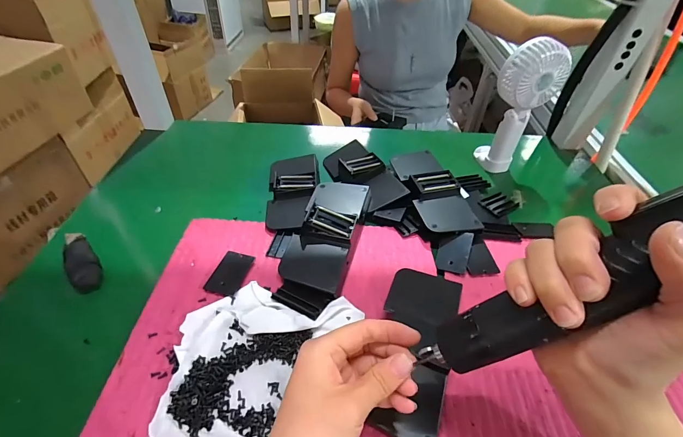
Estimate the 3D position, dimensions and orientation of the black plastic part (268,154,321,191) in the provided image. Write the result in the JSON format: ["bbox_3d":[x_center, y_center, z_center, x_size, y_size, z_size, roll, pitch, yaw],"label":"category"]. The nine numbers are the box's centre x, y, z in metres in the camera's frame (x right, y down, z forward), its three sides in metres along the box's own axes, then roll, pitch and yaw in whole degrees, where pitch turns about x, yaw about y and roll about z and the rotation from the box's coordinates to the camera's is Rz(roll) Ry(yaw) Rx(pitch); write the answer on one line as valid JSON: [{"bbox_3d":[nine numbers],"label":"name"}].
[{"bbox_3d":[-0.070,-0.066,0.506,0.072,0.017,0.095,0,39,-6],"label":"black plastic part"}]

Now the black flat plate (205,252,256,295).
[{"bbox_3d":[-0.125,0.061,0.383,0.035,0.005,0.055,19,46,0],"label":"black flat plate"}]

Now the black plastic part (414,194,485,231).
[{"bbox_3d":[0.137,-0.007,0.437,0.074,0.004,0.057,-4,52,-4],"label":"black plastic part"}]

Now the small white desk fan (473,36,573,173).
[{"bbox_3d":[0.256,-0.153,0.498,0.078,0.188,0.060,27,50,22],"label":"small white desk fan"}]

